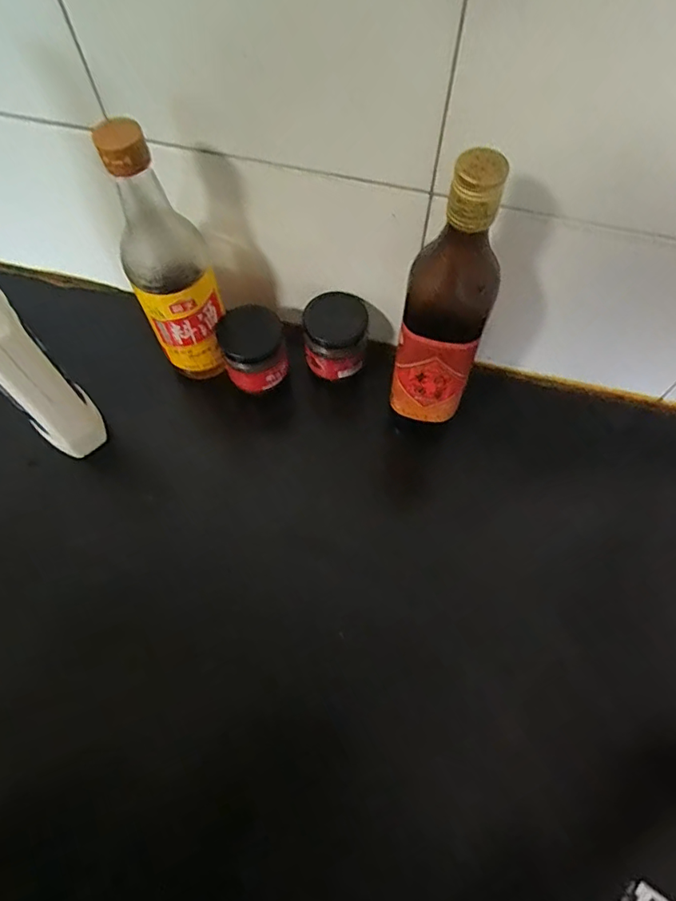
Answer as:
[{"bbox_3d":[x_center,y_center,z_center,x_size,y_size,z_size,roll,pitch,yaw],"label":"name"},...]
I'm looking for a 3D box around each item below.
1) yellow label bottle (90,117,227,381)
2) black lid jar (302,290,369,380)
[{"bbox_3d":[-0.137,-0.147,0.450,0.066,0.236,0.059,-15,65,-7],"label":"yellow label bottle"},{"bbox_3d":[-0.003,-0.108,0.523,0.058,0.061,0.054,0,65,0],"label":"black lid jar"}]

